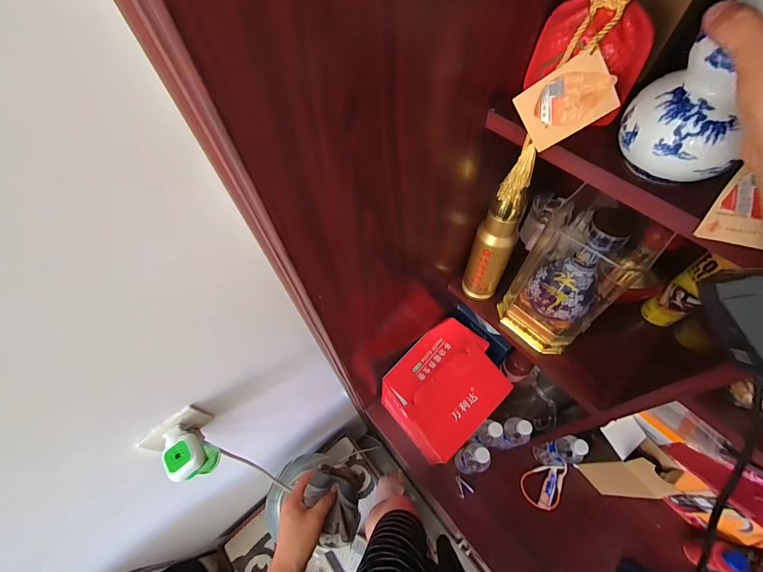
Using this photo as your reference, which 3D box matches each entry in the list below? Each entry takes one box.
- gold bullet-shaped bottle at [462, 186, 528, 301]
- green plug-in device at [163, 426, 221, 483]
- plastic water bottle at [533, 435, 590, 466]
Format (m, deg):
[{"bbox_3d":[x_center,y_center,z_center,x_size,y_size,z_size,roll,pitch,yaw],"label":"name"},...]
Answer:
[{"bbox_3d":[0.208,-0.059,0.616,0.069,0.275,0.055,-20,60,-8],"label":"gold bullet-shaped bottle"},{"bbox_3d":[-0.298,0.263,0.516,0.043,0.084,0.076,-34,62,-16],"label":"green plug-in device"},{"bbox_3d":[0.454,0.419,0.830,0.060,0.218,0.060,-12,59,-4],"label":"plastic water bottle"}]

